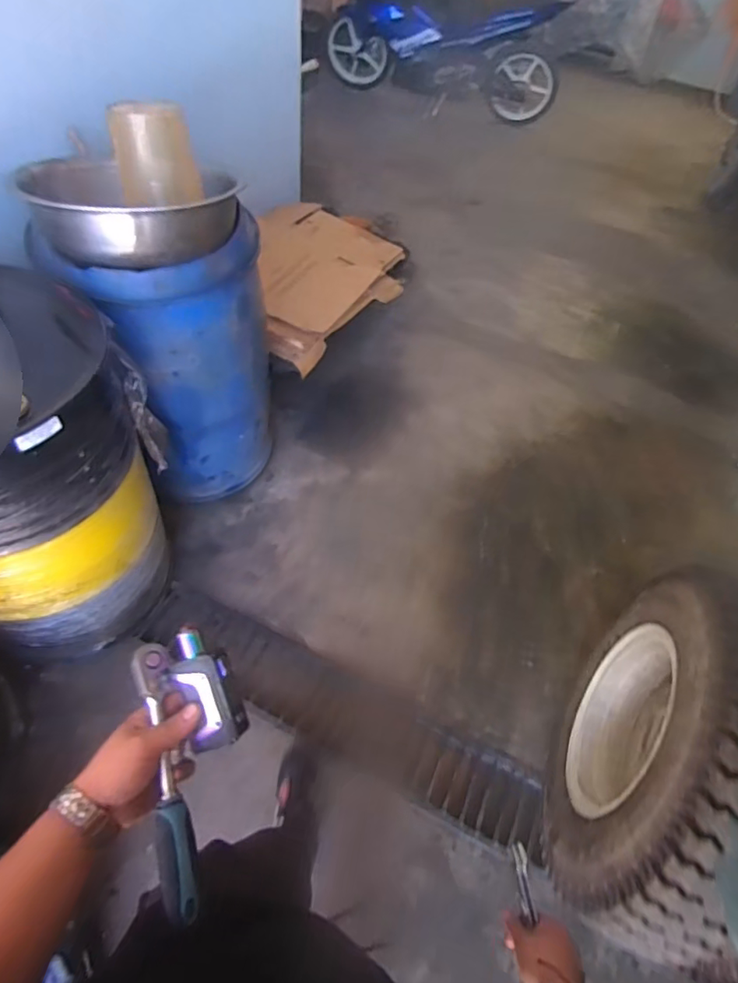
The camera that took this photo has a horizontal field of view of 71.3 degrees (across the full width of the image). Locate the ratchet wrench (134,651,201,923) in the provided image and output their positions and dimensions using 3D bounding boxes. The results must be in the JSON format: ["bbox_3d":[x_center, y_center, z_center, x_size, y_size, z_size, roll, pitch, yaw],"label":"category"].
[{"bbox_3d":[-0.194,0.269,0.493,0.028,0.027,0.241,-14,71,-10],"label":"ratchet wrench"}]

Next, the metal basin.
[{"bbox_3d":[-0.560,-0.696,1.217,0.419,0.150,0.429,3,55,-5],"label":"metal basin"}]

